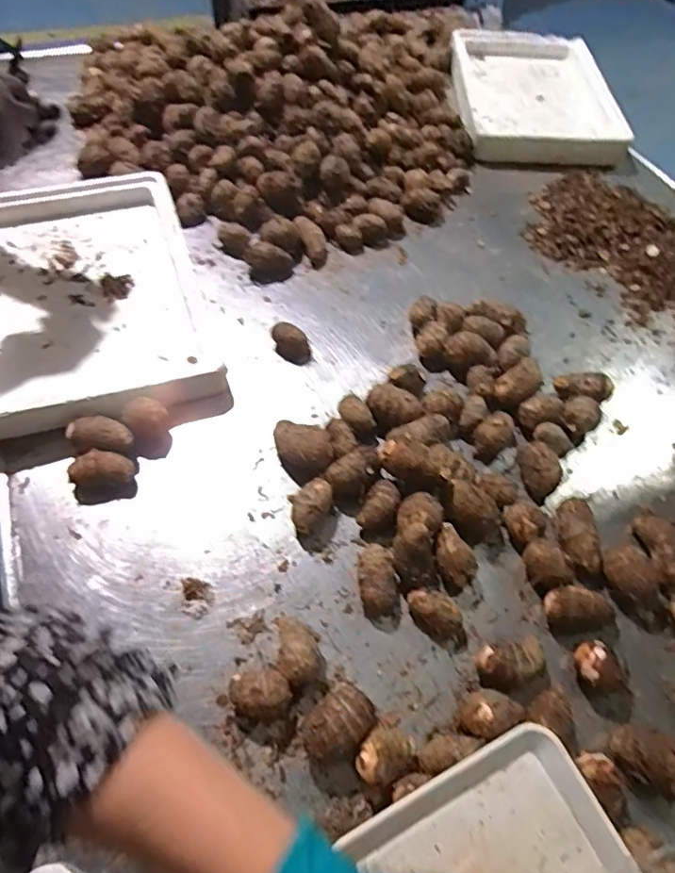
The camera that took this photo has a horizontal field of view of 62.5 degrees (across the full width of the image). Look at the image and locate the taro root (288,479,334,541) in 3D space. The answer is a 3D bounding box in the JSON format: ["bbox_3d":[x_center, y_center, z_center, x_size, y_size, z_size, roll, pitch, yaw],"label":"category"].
[{"bbox_3d":[-0.029,0.077,0.623,0.063,0.038,0.050,-37,65,-23],"label":"taro root"}]

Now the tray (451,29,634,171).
[{"bbox_3d":[0.412,-0.722,1.162,0.326,0.041,0.464,3,56,-1],"label":"tray"}]

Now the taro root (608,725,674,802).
[{"bbox_3d":[0.281,0.294,0.501,0.066,0.050,0.049,24,59,13],"label":"taro root"}]

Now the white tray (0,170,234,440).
[{"bbox_3d":[-0.354,-0.203,0.787,0.301,0.064,0.470,-16,59,-13],"label":"white tray"}]

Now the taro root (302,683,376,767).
[{"bbox_3d":[-0.002,0.257,0.499,0.067,0.047,0.055,-37,65,-24],"label":"taro root"}]

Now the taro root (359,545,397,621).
[{"bbox_3d":[0.041,0.151,0.582,0.039,0.036,0.069,-4,57,-5],"label":"taro root"}]

